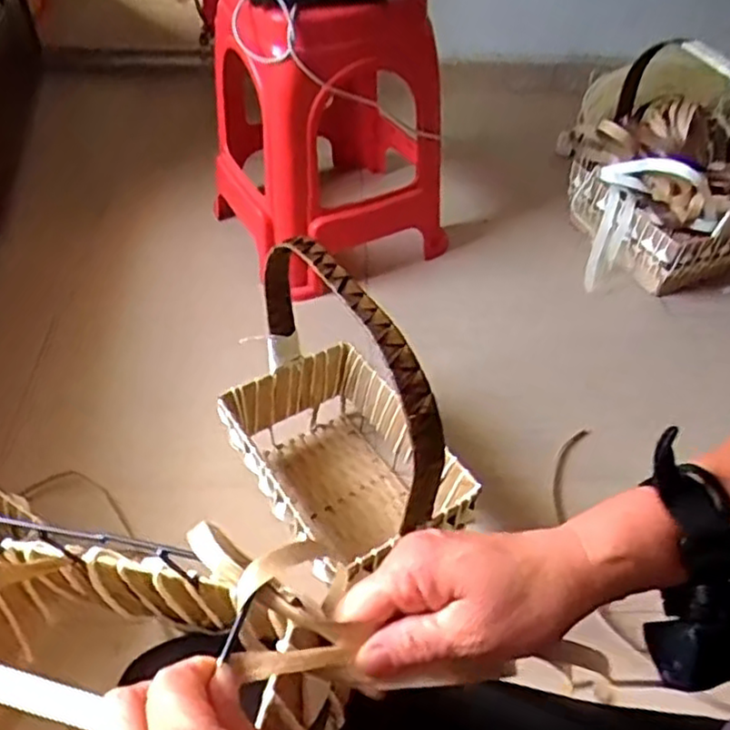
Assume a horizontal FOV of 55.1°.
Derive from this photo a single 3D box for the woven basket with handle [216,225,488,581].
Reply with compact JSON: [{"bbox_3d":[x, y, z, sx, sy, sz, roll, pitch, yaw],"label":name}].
[{"bbox_3d":[-0.033,0.067,0.909,0.231,0.415,0.368,-26,50,-21],"label":"woven basket with handle"}]

